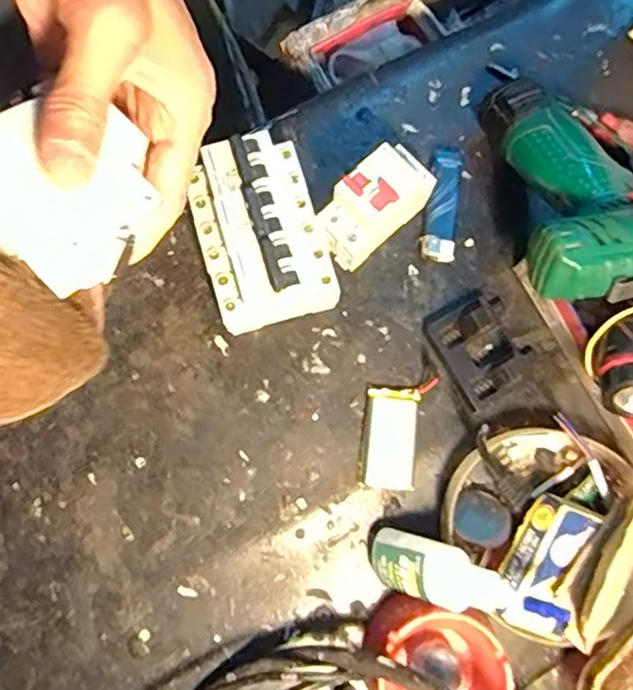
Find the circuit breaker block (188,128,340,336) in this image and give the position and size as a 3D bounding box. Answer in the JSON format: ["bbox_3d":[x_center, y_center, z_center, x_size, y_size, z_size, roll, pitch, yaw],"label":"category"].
[{"bbox_3d":[-0.038,-0.071,0.436,0.077,0.072,0.108,-18,80,-4],"label":"circuit breaker block"}]

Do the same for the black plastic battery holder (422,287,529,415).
[{"bbox_3d":[0.112,-0.001,0.452,0.056,0.022,0.070,-30,81,-7],"label":"black plastic battery holder"}]

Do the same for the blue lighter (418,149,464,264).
[{"bbox_3d":[0.090,-0.102,0.475,0.024,0.012,0.084,9,79,1],"label":"blue lighter"}]

